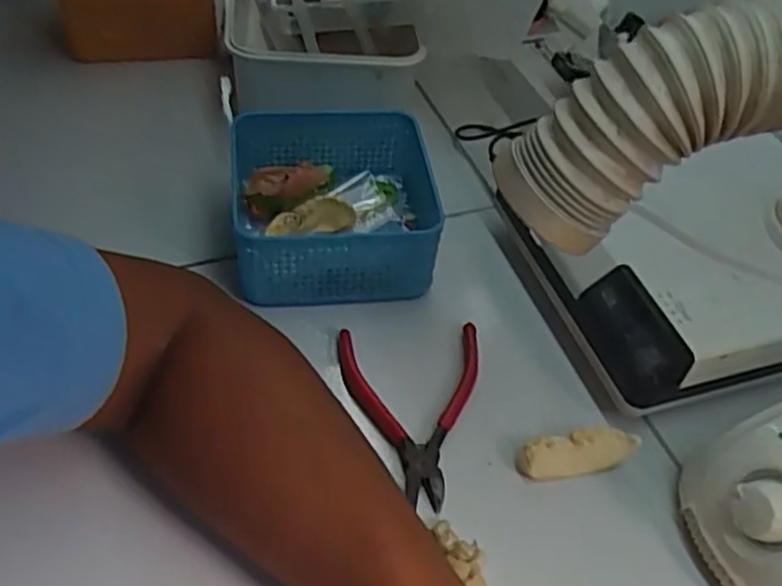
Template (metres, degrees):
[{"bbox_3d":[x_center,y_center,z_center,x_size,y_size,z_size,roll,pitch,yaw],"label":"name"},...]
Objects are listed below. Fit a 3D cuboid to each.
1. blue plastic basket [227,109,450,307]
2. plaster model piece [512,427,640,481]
[{"bbox_3d":[-0.036,-0.058,0.511,0.126,0.072,0.135,0,49,-7],"label":"blue plastic basket"},{"bbox_3d":[0.105,0.091,0.424,0.066,0.019,0.019,-5,49,-11],"label":"plaster model piece"}]

